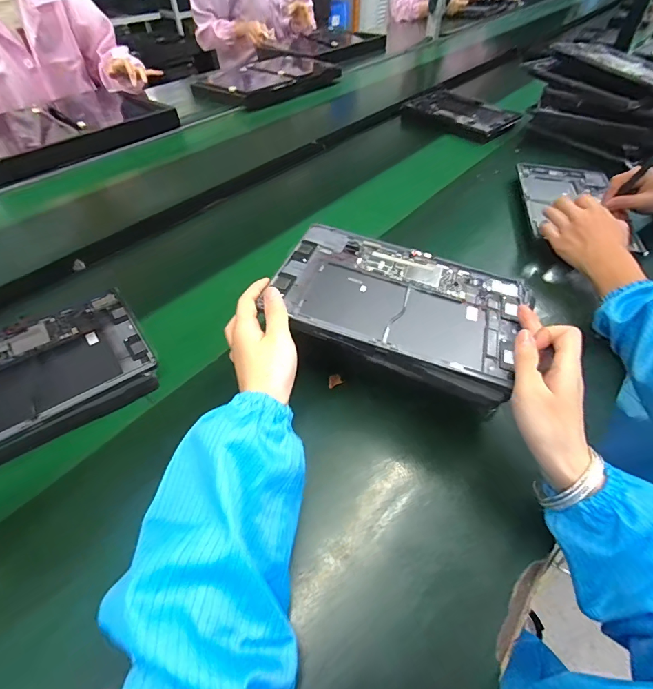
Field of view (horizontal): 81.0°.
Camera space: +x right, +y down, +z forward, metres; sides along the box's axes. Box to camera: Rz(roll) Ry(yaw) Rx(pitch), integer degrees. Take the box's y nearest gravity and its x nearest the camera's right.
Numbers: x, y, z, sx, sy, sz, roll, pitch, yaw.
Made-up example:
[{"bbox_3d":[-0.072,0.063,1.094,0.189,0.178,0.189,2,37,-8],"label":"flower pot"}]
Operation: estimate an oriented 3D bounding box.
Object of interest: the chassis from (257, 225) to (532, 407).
[{"bbox_3d":[0.075,-0.046,0.397,0.247,0.011,0.180,18,49,7],"label":"chassis"}]

